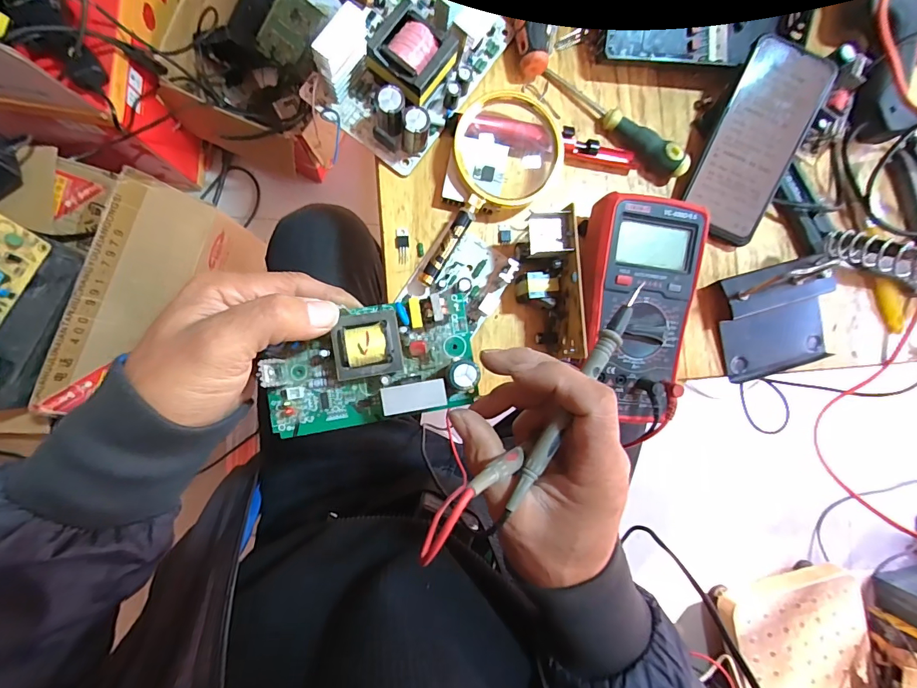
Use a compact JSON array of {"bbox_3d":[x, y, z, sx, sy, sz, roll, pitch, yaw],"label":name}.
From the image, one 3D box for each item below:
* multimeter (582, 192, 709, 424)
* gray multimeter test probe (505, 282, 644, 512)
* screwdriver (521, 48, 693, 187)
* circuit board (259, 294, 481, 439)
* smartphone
[{"bbox_3d":[0.143,-0.027,0.356,0.092,0.042,0.179,9,88,-8],"label":"multimeter"},{"bbox_3d":[0.065,0.027,0.230,0.010,0.007,0.139,35,81,-6],"label":"gray multimeter test probe"},{"bbox_3d":[0.129,-0.199,0.373,0.166,0.024,0.029,36,85,-6],"label":"screwdriver"},{"bbox_3d":[-0.050,0.013,0.249,0.121,0.029,0.066,-10,91,-8],"label":"circuit board"},{"bbox_3d":[0.260,-0.174,0.375,0.072,0.009,0.158,20,102,-1],"label":"smartphone"}]

